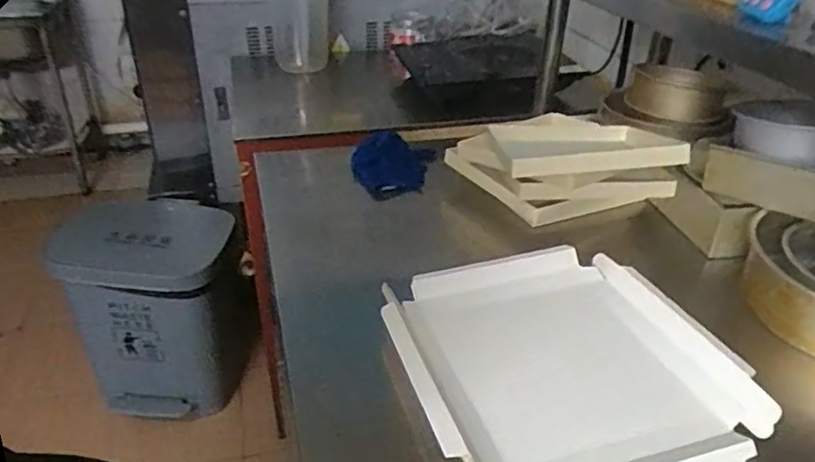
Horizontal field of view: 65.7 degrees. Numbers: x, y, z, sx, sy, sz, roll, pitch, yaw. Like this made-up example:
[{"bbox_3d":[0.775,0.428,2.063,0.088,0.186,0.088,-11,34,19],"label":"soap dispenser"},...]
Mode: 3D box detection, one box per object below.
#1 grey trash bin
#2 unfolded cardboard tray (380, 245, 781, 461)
[{"bbox_3d":[-0.569,0.191,1.562,0.443,0.460,0.297,0,32,-1],"label":"grey trash bin"},{"bbox_3d":[0.158,0.133,0.663,0.323,0.048,0.320,-10,34,-16],"label":"unfolded cardboard tray"}]

